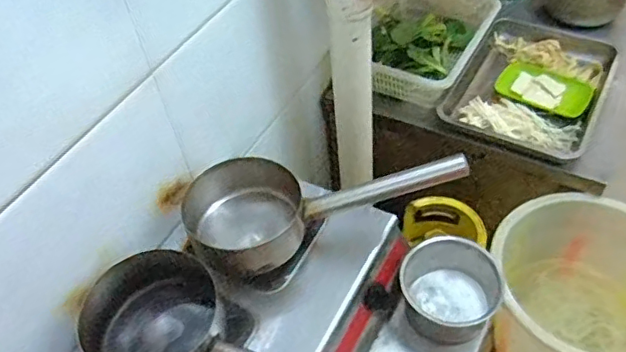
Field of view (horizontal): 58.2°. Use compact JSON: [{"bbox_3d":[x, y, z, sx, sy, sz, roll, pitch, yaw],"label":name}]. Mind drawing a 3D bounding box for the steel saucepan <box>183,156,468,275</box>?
[{"bbox_3d":[0.004,0.027,0.854,0.393,0.138,0.176,-15,49,-6],"label":"steel saucepan"}]

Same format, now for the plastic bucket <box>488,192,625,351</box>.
[{"bbox_3d":[0.519,0.243,1.119,0.350,0.319,0.368,-3,49,4],"label":"plastic bucket"}]

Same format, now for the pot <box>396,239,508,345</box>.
[{"bbox_3d":[0.214,0.183,0.896,0.149,0.099,0.136,-3,49,4],"label":"pot"}]

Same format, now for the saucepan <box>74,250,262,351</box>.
[{"bbox_3d":[-0.114,0.250,0.719,0.386,0.118,0.166,25,56,26],"label":"saucepan"}]

